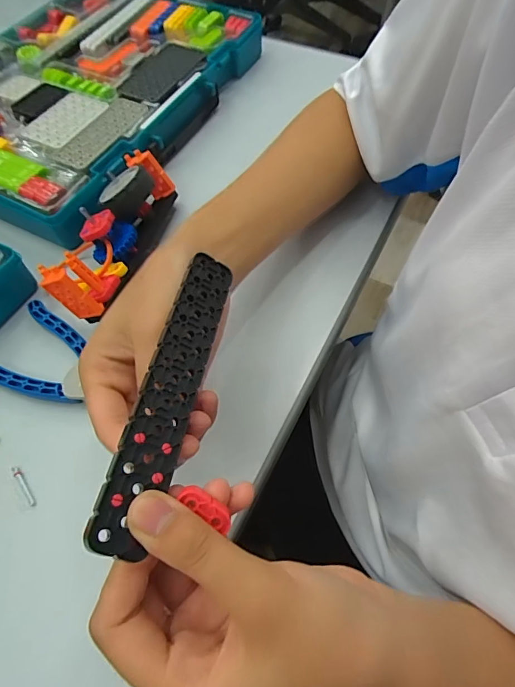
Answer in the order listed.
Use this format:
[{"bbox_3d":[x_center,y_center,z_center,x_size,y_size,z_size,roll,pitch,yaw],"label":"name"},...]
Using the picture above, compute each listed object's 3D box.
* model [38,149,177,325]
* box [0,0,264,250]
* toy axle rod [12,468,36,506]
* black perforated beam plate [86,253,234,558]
[{"bbox_3d":[-0.115,-0.090,0.340,0.050,0.051,0.155,13,61,9],"label":"model"},{"bbox_3d":[-0.187,-0.276,0.456,0.271,0.046,0.360,24,63,14],"label":"box"},{"bbox_3d":[-0.153,0.092,0.276,0.004,0.004,0.030,-36,65,-18],"label":"toy axle rod"},{"bbox_3d":[-0.039,0.018,0.197,0.024,0.004,0.148,29,55,-21],"label":"black perforated beam plate"}]

